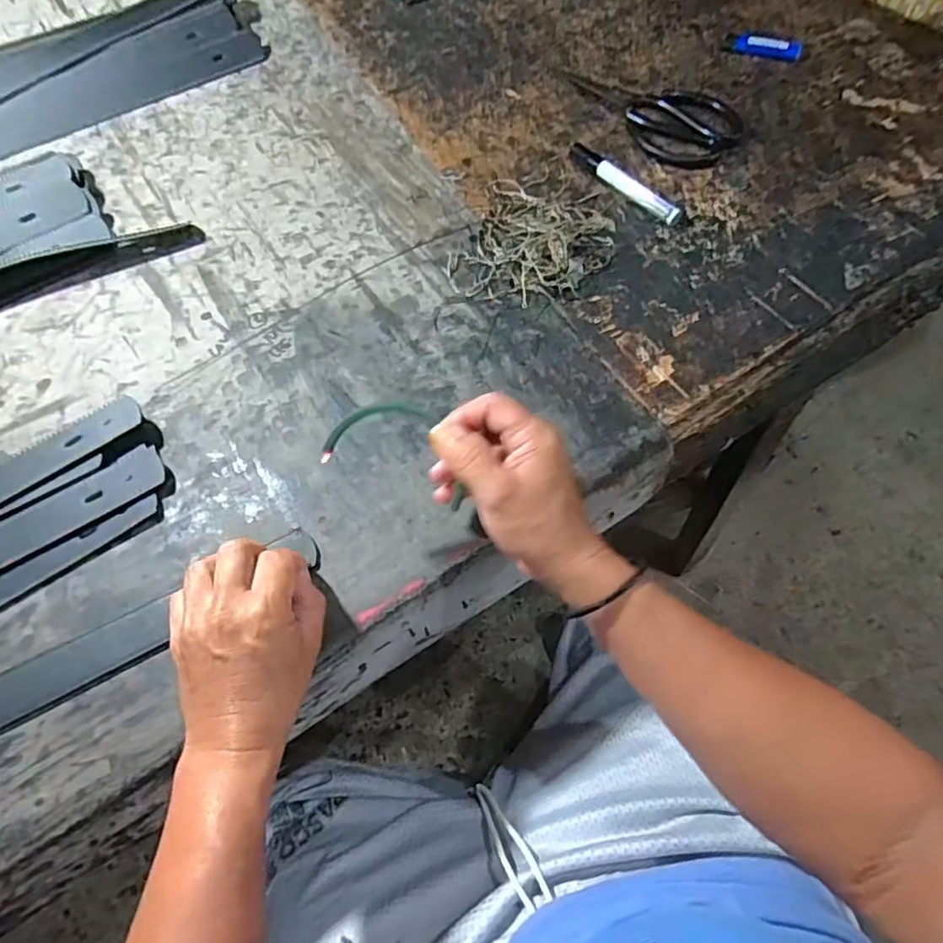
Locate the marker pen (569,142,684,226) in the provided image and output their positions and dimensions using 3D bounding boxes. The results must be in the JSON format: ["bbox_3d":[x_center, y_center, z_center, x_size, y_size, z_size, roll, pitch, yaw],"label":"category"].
[{"bbox_3d":[0.147,-0.280,0.598,0.022,0.014,0.140,-38,69,-16],"label":"marker pen"}]

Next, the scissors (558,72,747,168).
[{"bbox_3d":[0.180,-0.383,0.649,0.205,0.014,0.096,41,71,19],"label":"scissors"}]

